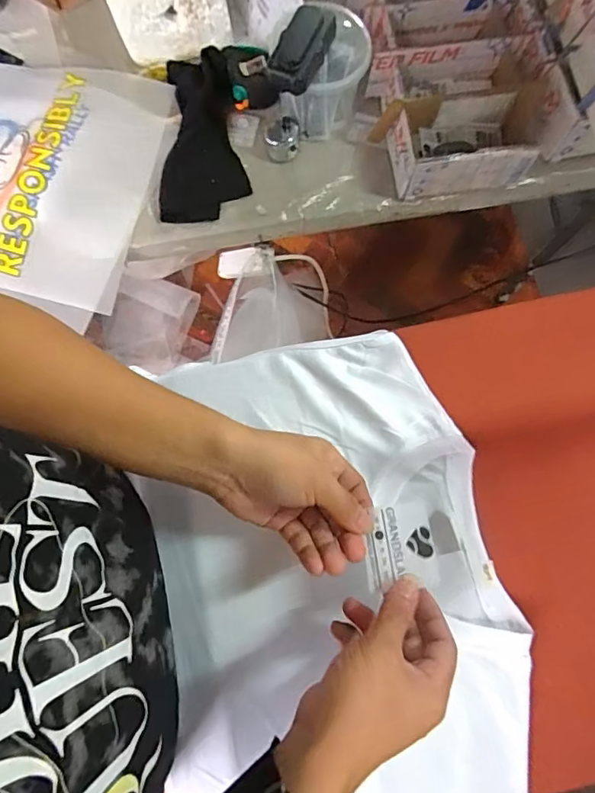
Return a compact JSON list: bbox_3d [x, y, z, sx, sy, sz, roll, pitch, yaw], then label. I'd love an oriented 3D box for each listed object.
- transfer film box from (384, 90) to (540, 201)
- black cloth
[{"bbox_3d":[0.209,-0.310,0.600,0.189,0.072,0.098,-11,77,-2],"label":"transfer film box"},{"bbox_3d":[-0.120,-0.341,0.633,0.110,0.041,0.234,-1,77,0],"label":"black cloth"}]

